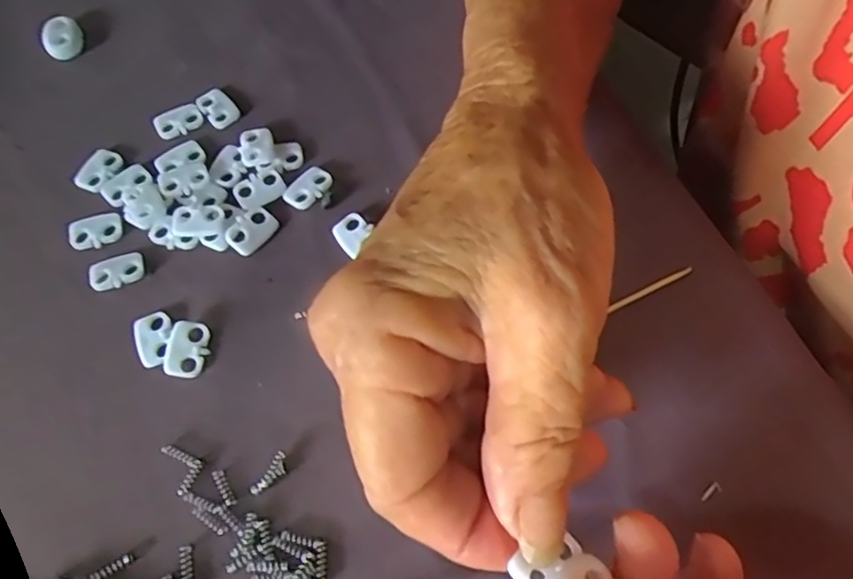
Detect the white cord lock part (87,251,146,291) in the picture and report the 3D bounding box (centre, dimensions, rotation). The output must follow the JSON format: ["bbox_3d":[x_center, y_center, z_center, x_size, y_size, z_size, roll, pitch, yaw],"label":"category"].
[{"bbox_3d":[-0.110,-0.007,0.222,0.019,0.004,0.012,-18,64,-7],"label":"white cord lock part"}]

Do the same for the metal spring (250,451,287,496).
[{"bbox_3d":[-0.047,0.057,0.191,0.005,0.004,0.014,33,69,17],"label":"metal spring"}]

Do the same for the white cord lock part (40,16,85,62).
[{"bbox_3d":[-0.155,-0.107,0.266,0.017,0.012,0.014,-36,68,-15],"label":"white cord lock part"}]

